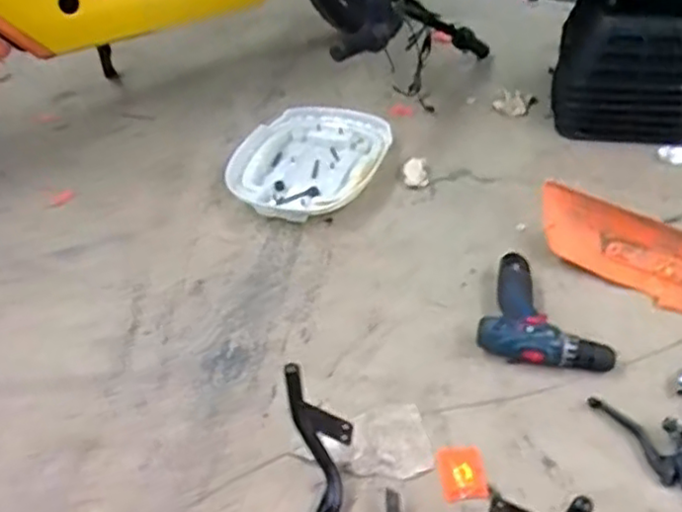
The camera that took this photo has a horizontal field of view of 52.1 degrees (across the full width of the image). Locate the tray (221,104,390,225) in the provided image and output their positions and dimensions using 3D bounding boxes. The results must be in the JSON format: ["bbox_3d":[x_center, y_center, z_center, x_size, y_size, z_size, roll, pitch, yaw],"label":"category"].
[{"bbox_3d":[-0.059,-0.177,1.324,0.256,0.055,0.337,17,43,22],"label":"tray"}]

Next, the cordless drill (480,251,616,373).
[{"bbox_3d":[0.303,0.085,1.002,0.183,0.048,0.184,13,42,19],"label":"cordless drill"}]

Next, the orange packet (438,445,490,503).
[{"bbox_3d":[0.147,0.262,0.845,0.056,0.007,0.074,-6,39,-4],"label":"orange packet"}]

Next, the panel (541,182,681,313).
[{"bbox_3d":[0.463,-0.007,1.091,0.338,0.040,0.122,33,78,30],"label":"panel"}]

